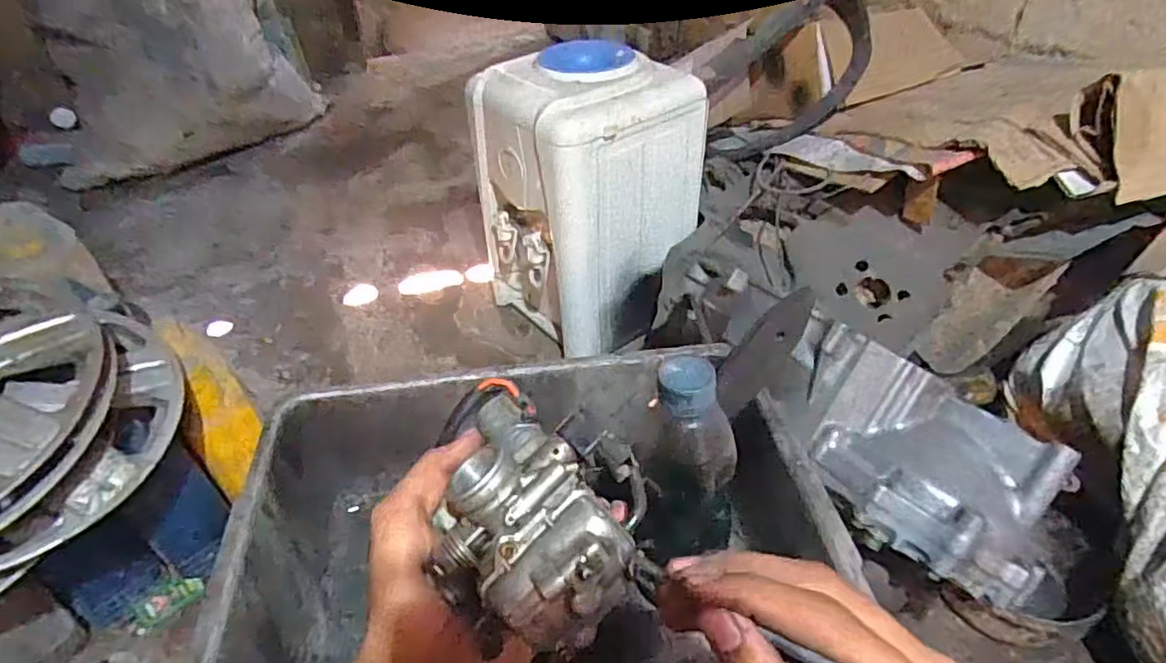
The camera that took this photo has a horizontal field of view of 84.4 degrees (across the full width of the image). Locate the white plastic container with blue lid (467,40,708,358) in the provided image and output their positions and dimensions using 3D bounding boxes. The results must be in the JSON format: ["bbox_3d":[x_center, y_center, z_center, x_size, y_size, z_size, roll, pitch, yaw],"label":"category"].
[{"bbox_3d":[0.006,-0.231,1.176,0.281,0.493,0.302,-29,48,-29],"label":"white plastic container with blue lid"}]

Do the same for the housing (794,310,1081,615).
[{"bbox_3d":[0.332,0.133,0.637,0.290,0.120,0.166,30,86,23],"label":"housing"}]

